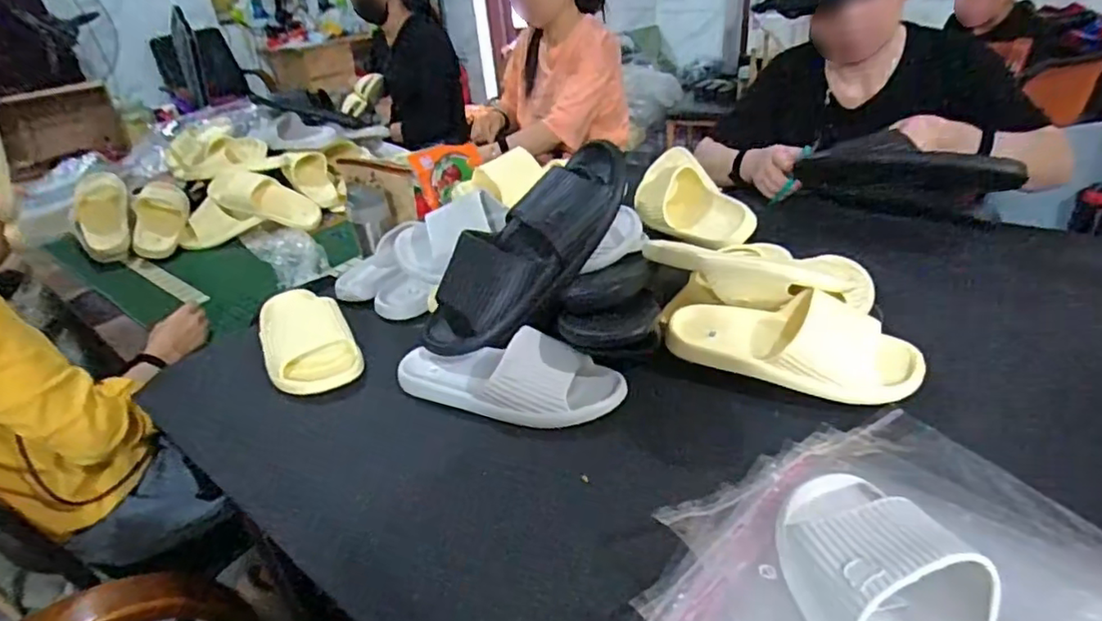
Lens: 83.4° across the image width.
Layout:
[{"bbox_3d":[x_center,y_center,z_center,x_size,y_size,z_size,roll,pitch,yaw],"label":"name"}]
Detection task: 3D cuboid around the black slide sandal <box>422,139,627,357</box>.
[{"bbox_3d":[-0.030,-0.073,0.747,0.326,0.080,0.111,-47,39,-2],"label":"black slide sandal"}]

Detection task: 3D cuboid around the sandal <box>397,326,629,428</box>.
[{"bbox_3d":[-0.055,0.068,0.683,0.263,0.064,0.089,6,33,20],"label":"sandal"}]

